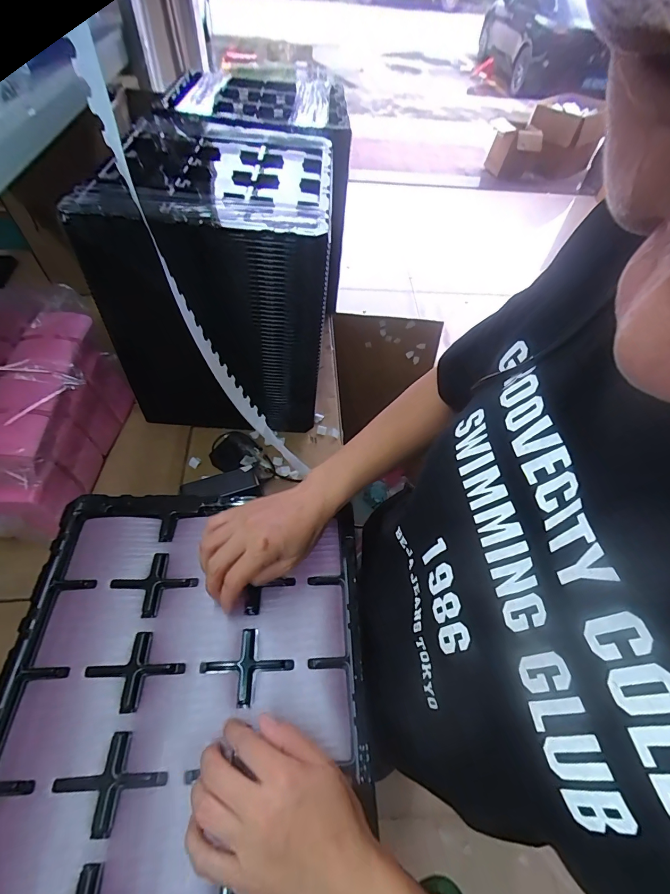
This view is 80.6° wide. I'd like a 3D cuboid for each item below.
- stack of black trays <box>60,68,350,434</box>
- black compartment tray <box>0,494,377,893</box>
[{"bbox_3d":[-0.174,-0.390,0.836,0.342,0.443,0.617,6,53,-1],"label":"stack of black trays"},{"bbox_3d":[-0.138,0.213,0.378,0.329,0.019,0.364,1,53,-5],"label":"black compartment tray"}]

